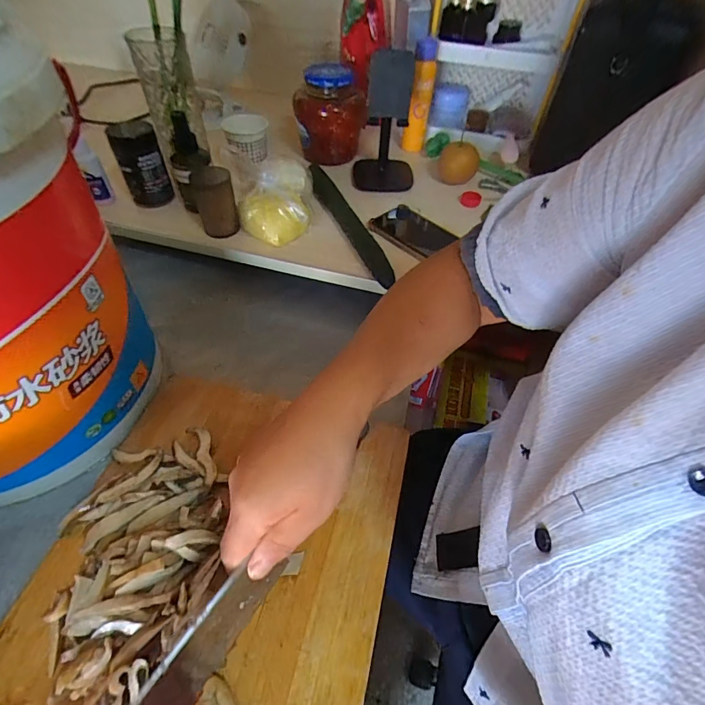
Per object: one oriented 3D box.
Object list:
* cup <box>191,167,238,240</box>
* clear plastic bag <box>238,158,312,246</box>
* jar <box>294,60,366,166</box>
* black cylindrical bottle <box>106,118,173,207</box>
[{"bbox_3d":[-0.193,-0.214,0.552,0.052,0.086,0.053,1,51,-1],"label":"cup"},{"bbox_3d":[-0.108,-0.217,0.559,0.105,0.066,0.114,-6,51,-7],"label":"clear plastic bag"},{"bbox_3d":[-0.039,-0.412,0.686,0.117,0.123,0.119,-2,51,-4],"label":"jar"},{"bbox_3d":[-0.318,-0.285,0.595,0.062,0.106,0.058,-18,54,-16],"label":"black cylindrical bottle"}]

